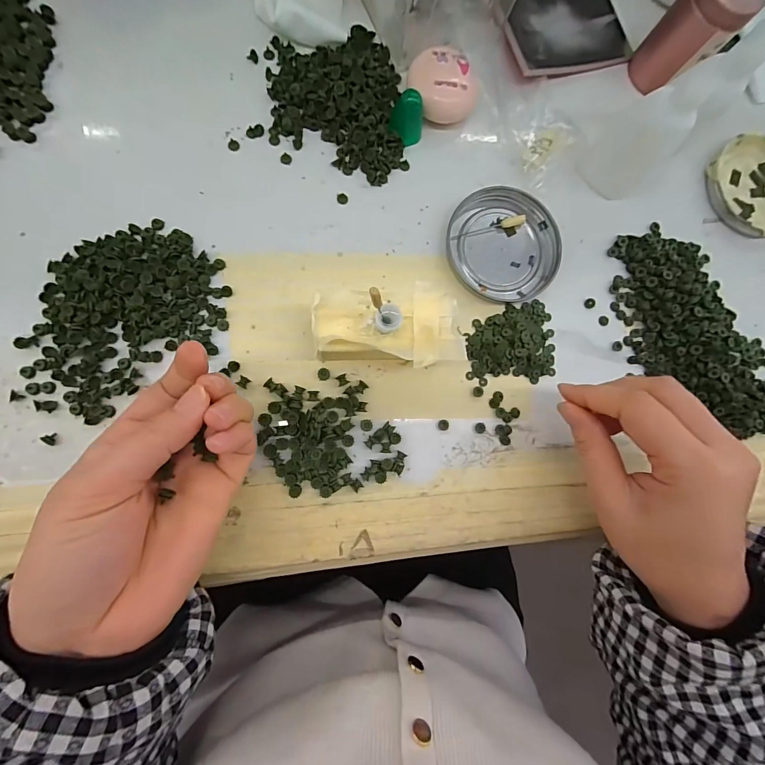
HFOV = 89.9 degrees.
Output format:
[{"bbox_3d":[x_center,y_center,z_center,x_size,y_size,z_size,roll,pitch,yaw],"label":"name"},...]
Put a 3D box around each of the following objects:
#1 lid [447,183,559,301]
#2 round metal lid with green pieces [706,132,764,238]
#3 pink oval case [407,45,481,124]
[{"bbox_3d":[0.083,-0.095,0.263,0.075,0.009,0.075,1,85,-7],"label":"lid"},{"bbox_3d":[0.289,-0.152,0.295,0.076,0.009,0.079,1,85,-7],"label":"round metal lid with green pieces"},{"bbox_3d":[0.039,-0.199,0.258,0.040,0.018,0.044,-26,89,-8],"label":"pink oval case"}]

